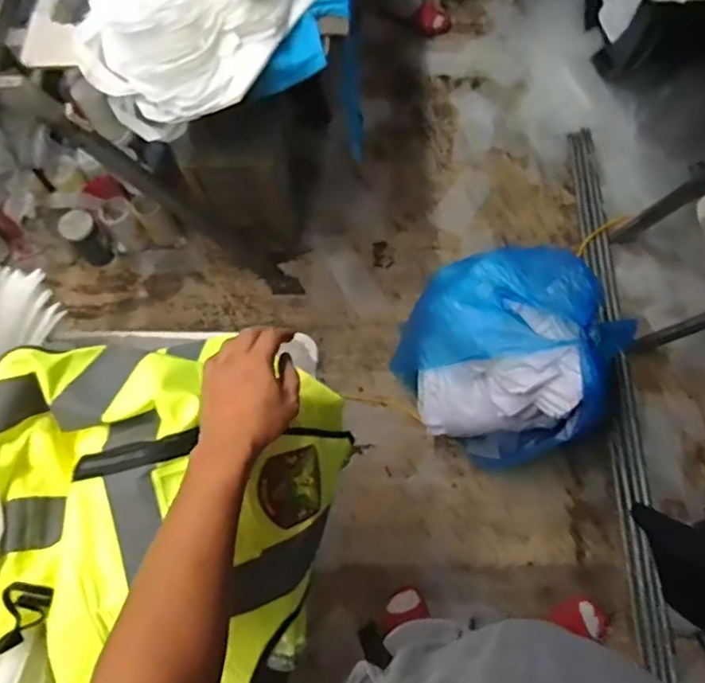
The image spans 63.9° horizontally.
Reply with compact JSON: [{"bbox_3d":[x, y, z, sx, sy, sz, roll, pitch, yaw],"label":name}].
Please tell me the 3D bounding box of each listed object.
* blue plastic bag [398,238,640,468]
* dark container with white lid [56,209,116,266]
[{"bbox_3d":[0.378,0.022,1.430,0.487,0.413,0.473,29,72,12],"label":"blue plastic bag"},{"bbox_3d":[-0.811,-0.315,1.732,0.091,0.177,0.094,-1,69,2],"label":"dark container with white lid"}]

